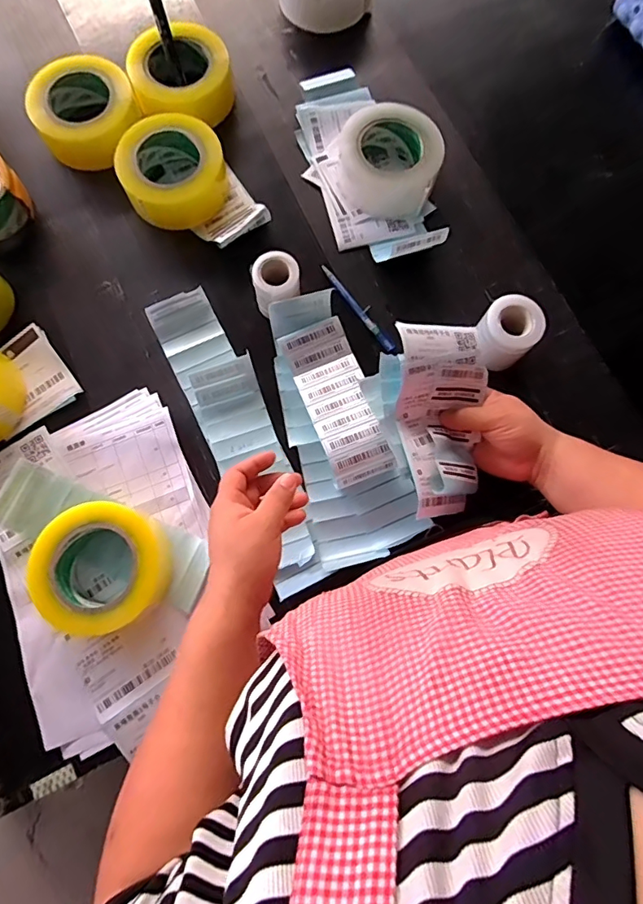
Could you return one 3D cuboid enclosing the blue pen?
[{"bbox_3d":[0.044,-0.172,0.573,0.018,0.010,0.135,-36,81,-8],"label":"blue pen"}]

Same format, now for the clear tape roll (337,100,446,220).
[{"bbox_3d":[0.081,-0.348,0.585,0.120,0.066,0.106,16,78,3],"label":"clear tape roll"}]

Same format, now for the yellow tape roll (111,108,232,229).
[{"bbox_3d":[-0.177,-0.336,0.588,0.123,0.060,0.112,-31,80,-8],"label":"yellow tape roll"}]

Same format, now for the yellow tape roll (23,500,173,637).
[{"bbox_3d":[-0.215,0.113,0.484,0.126,0.050,0.120,0,77,-1],"label":"yellow tape roll"}]

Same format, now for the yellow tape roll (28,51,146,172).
[{"bbox_3d":[-0.290,-0.420,0.604,0.121,0.055,0.121,0,77,-1],"label":"yellow tape roll"}]

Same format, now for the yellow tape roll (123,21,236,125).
[{"bbox_3d":[-0.174,-0.469,0.616,0.125,0.052,0.125,0,77,-1],"label":"yellow tape roll"}]

